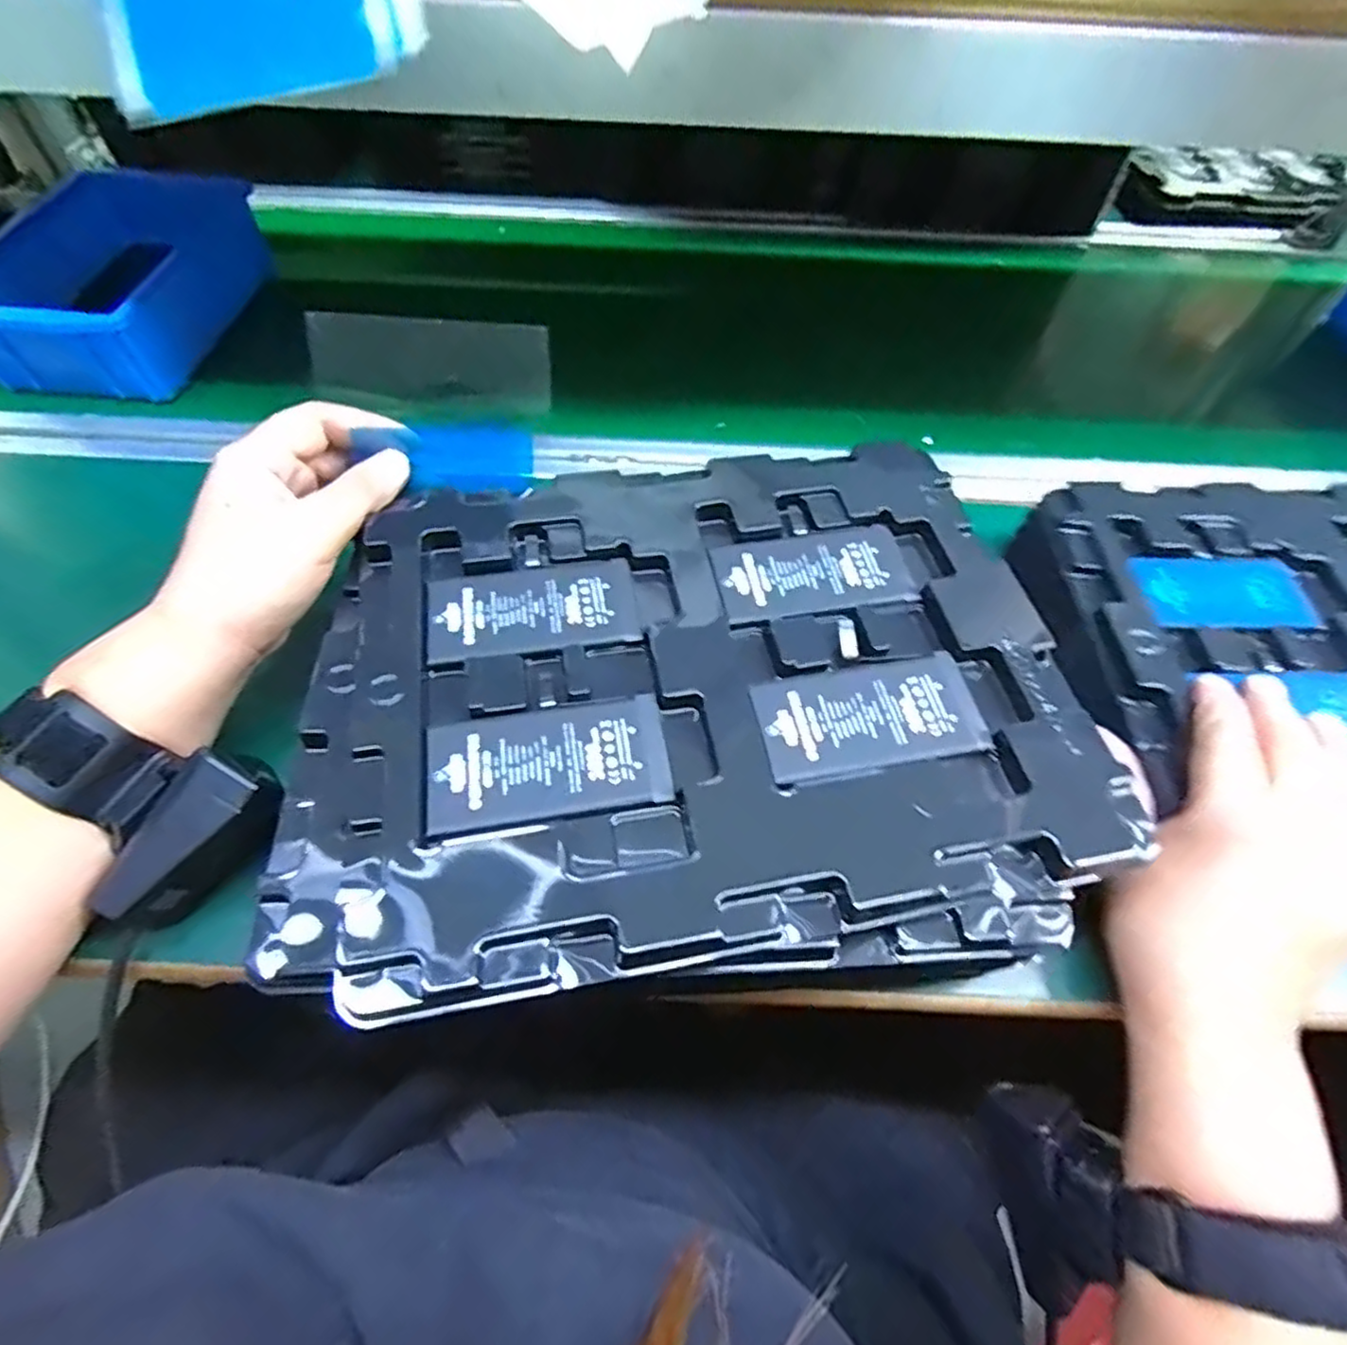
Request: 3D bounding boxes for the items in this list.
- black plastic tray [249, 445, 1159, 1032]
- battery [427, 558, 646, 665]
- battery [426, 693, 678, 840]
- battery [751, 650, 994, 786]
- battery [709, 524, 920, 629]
[{"bbox_3d":[0.005,0.003,0.273,0.291,0.037,0.221,-4,52,-5],"label":"black plastic tray"},{"bbox_3d":[-0.058,-0.026,0.286,0.086,0.008,0.043,-10,58,-8],"label":"battery"},{"bbox_3d":[-0.045,0.033,0.248,0.085,0.007,0.045,-10,58,-8],"label":"battery"},{"bbox_3d":[0.075,0.016,0.264,0.084,0.006,0.046,-8,58,-7],"label":"battery"},{"bbox_3d":[0.062,-0.044,0.303,0.085,0.008,0.045,-8,58,-7],"label":"battery"}]

